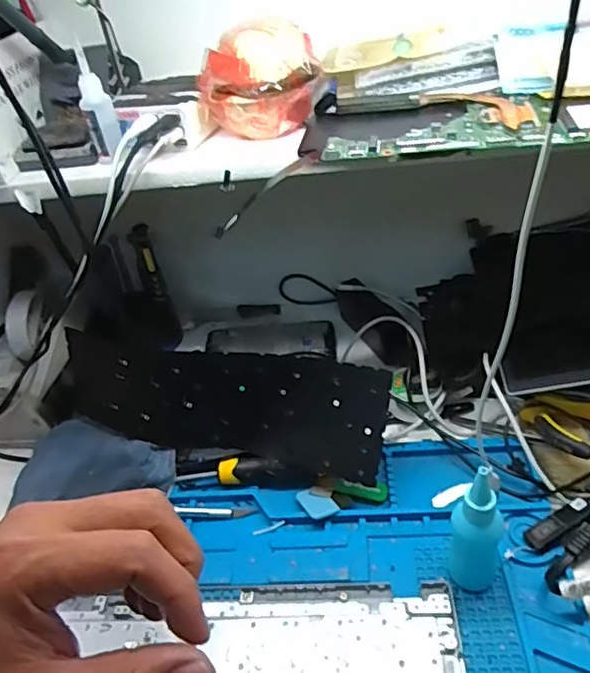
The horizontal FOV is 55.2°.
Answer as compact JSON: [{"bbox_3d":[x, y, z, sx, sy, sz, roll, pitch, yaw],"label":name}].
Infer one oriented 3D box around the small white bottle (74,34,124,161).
[{"bbox_3d":[-0.158,-0.187,0.451,0.023,0.082,0.016,-17,40,-9],"label":"small white bottle"}]

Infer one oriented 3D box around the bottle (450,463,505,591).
[{"bbox_3d":[0.130,0.138,0.403,0.034,0.122,0.028,11,43,21],"label":"bottle"}]

